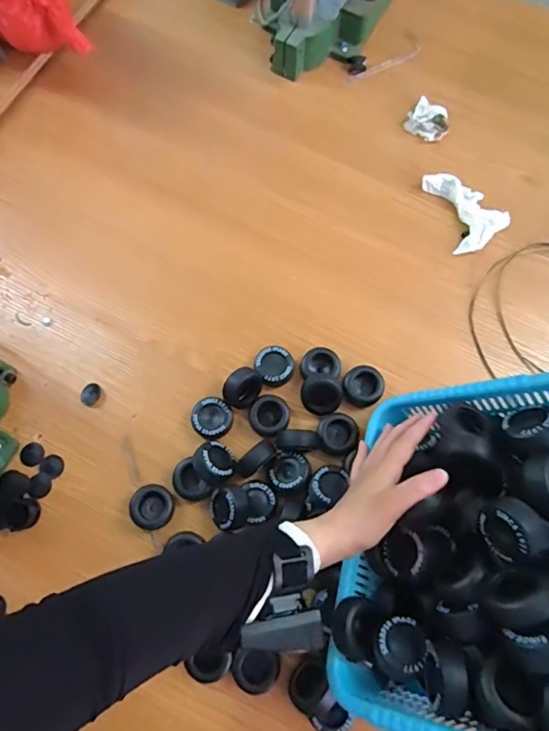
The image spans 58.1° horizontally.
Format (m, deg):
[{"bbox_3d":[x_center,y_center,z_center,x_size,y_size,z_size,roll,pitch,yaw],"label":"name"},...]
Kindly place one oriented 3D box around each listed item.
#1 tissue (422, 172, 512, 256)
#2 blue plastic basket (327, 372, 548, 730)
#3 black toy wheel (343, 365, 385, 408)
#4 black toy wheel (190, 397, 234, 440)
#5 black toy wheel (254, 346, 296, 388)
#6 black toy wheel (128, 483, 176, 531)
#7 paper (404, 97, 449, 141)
[{"bbox_3d":[0.290,-0.233,0.725,0.105,0.025,0.127,-18,75,-6],"label":"tissue"},{"bbox_3d":[0.166,0.158,0.441,0.066,0.224,0.299,34,57,-33],"label":"blue plastic basket"},{"bbox_3d":[0.114,0.027,0.637,0.048,0.022,0.050,0,74,-1],"label":"black toy wheel"},{"bbox_3d":[-0.078,0.068,0.624,0.050,0.025,0.049,0,74,-1],"label":"black toy wheel"},{"bbox_3d":[0.000,0.002,0.643,0.047,0.025,0.048,0,74,-1],"label":"black toy wheel"},{"bbox_3d":[-0.143,0.168,0.587,0.047,0.034,0.050,0,74,-1],"label":"black toy wheel"},{"bbox_3d":[0.241,-0.381,0.770,0.063,0.018,0.060,34,76,8],"label":"paper"}]

